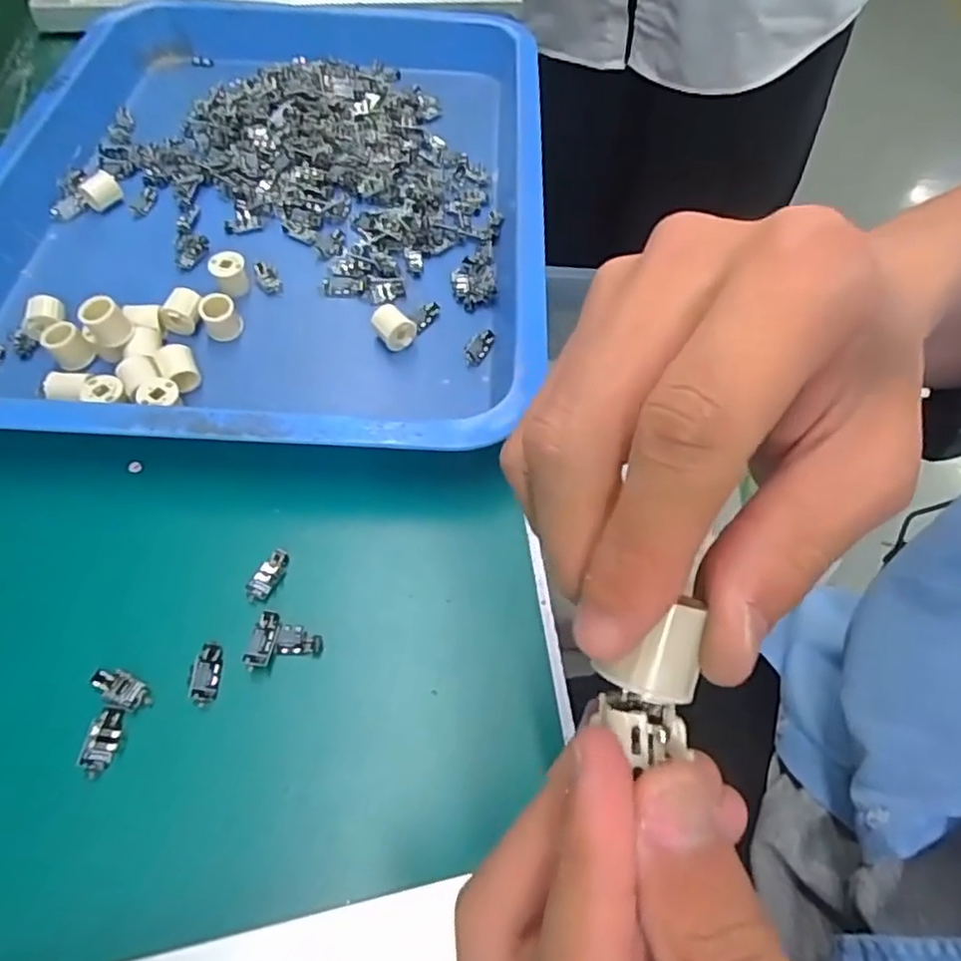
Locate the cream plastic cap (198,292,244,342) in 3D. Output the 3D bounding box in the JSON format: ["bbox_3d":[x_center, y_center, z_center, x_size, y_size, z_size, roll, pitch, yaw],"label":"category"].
[{"bbox_3d":[-0.146,-0.092,0.369,0.020,0.019,0.017,-20,61,-14],"label":"cream plastic cap"}]

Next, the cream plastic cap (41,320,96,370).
[{"bbox_3d":[-0.224,-0.073,0.356,0.019,0.020,0.018,1,58,-2],"label":"cream plastic cap"}]

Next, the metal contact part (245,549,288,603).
[{"bbox_3d":[-0.098,0.044,0.304,0.011,0.005,0.026,22,60,11],"label":"metal contact part"}]

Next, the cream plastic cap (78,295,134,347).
[{"bbox_3d":[-0.195,-0.082,0.342,0.019,0.021,0.018,1,58,-2],"label":"cream plastic cap"}]

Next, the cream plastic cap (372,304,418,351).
[{"bbox_3d":[-0.050,-0.087,0.373,0.020,0.018,0.020,36,63,19],"label":"cream plastic cap"}]

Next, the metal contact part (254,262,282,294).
[{"bbox_3d":[-0.129,-0.123,0.395,0.012,0.004,0.025,-25,63,-19],"label":"metal contact part"}]

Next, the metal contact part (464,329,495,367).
[{"bbox_3d":[-0.002,-0.077,0.378,0.013,0.006,0.026,23,60,12],"label":"metal contact part"}]

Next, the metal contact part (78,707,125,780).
[{"bbox_3d":[-0.151,0.104,0.262,0.010,0.005,0.026,7,58,2],"label":"metal contact part"}]

